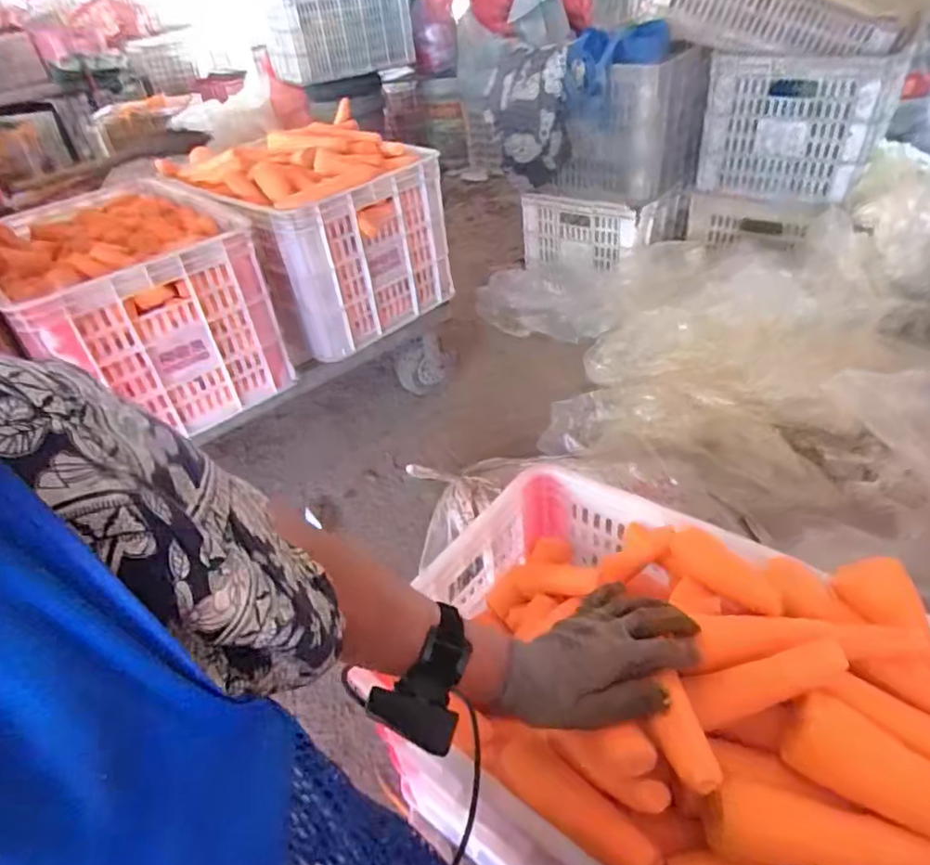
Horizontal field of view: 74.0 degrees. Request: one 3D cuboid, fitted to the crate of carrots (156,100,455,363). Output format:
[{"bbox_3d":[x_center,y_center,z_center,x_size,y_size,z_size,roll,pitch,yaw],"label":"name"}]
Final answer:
[{"bbox_3d":[-0.295,-0.409,1.235,0.333,0.317,0.442,-35,46,-31],"label":"crate of carrots"}]

